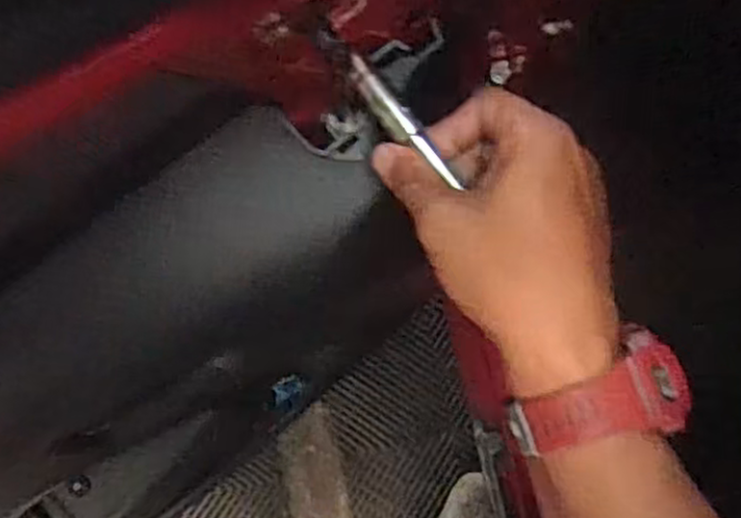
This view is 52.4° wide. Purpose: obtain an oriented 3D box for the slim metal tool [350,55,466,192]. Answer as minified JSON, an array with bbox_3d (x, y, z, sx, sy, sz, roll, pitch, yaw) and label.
[{"bbox_3d":[0.014,-0.068,0.371,0.013,0.006,0.078,-41,88,1],"label":"slim metal tool"}]

